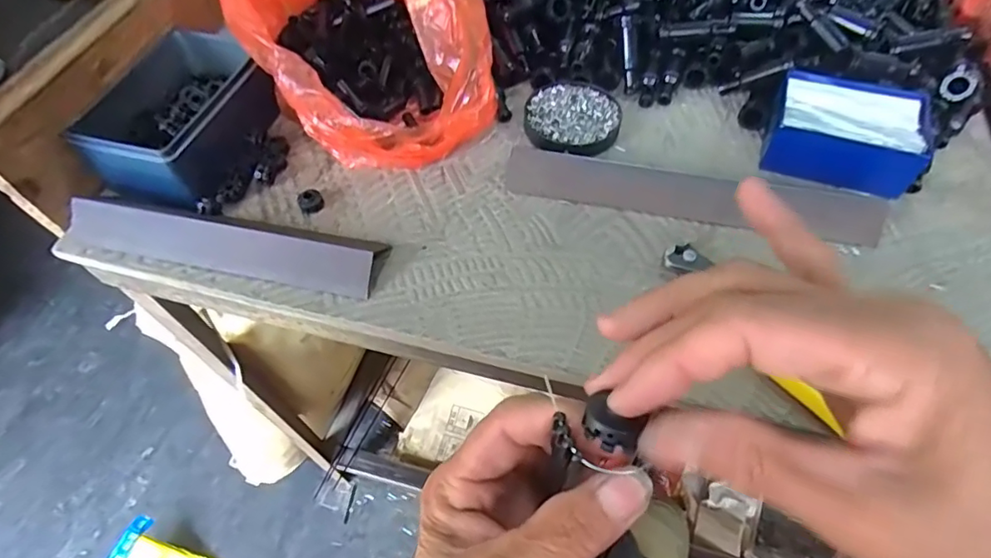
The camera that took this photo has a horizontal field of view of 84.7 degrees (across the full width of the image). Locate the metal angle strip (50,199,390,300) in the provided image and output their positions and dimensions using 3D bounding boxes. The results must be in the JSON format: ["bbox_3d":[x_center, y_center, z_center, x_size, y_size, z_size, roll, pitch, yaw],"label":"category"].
[{"bbox_3d":[-0.204,-0.031,0.399,0.244,0.028,0.045,9,57,8],"label":"metal angle strip"}]

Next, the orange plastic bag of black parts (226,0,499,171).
[{"bbox_3d":[-0.097,-0.210,0.450,0.198,0.139,0.224,-29,60,-17],"label":"orange plastic bag of black parts"}]

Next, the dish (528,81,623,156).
[{"bbox_3d":[0.068,-0.143,0.481,0.081,0.014,0.084,-1,56,1],"label":"dish"}]

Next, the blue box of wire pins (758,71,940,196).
[{"bbox_3d":[0.283,-0.118,0.442,0.113,0.047,0.088,19,59,14],"label":"blue box of wire pins"}]

